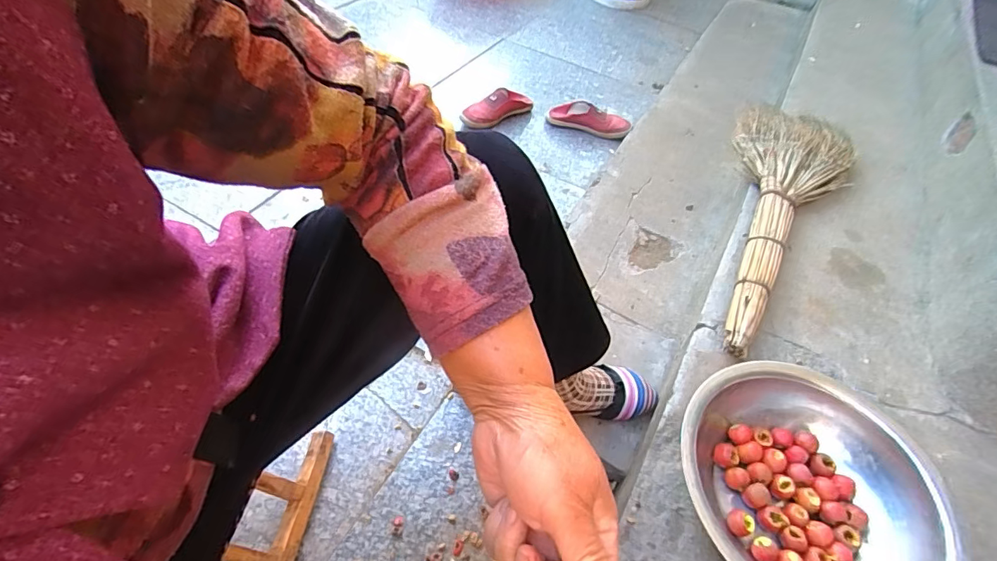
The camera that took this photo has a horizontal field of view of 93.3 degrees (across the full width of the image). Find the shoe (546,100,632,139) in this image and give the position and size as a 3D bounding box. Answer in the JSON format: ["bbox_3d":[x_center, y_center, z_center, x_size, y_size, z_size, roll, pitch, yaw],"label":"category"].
[{"bbox_3d":[0.263,-0.465,1.361,0.237,0.058,0.090,23,52,12],"label":"shoe"}]

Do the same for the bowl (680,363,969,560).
[{"bbox_3d":[0.331,0.237,0.518,0.253,0.099,0.264,3,51,-4],"label":"bowl"}]

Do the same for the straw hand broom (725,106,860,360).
[{"bbox_3d":[0.532,-0.140,0.875,0.227,0.061,0.782,24,53,13],"label":"straw hand broom"}]

